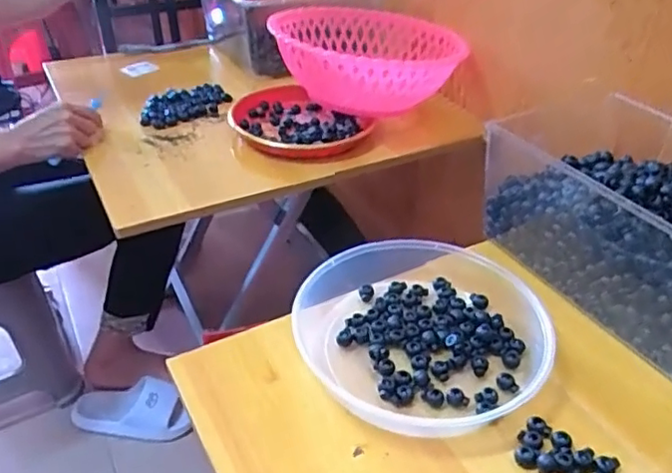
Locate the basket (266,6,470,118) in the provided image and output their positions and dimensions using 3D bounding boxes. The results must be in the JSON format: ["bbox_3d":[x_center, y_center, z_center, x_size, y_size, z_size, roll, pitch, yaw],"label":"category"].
[{"bbox_3d":[0.048,-0.288,0.982,0.293,0.103,0.302,2,37,2],"label":"basket"}]

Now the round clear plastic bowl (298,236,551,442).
[{"bbox_3d":[0.084,0.088,0.568,0.223,0.050,0.217,0,37,0],"label":"round clear plastic bowl"}]

